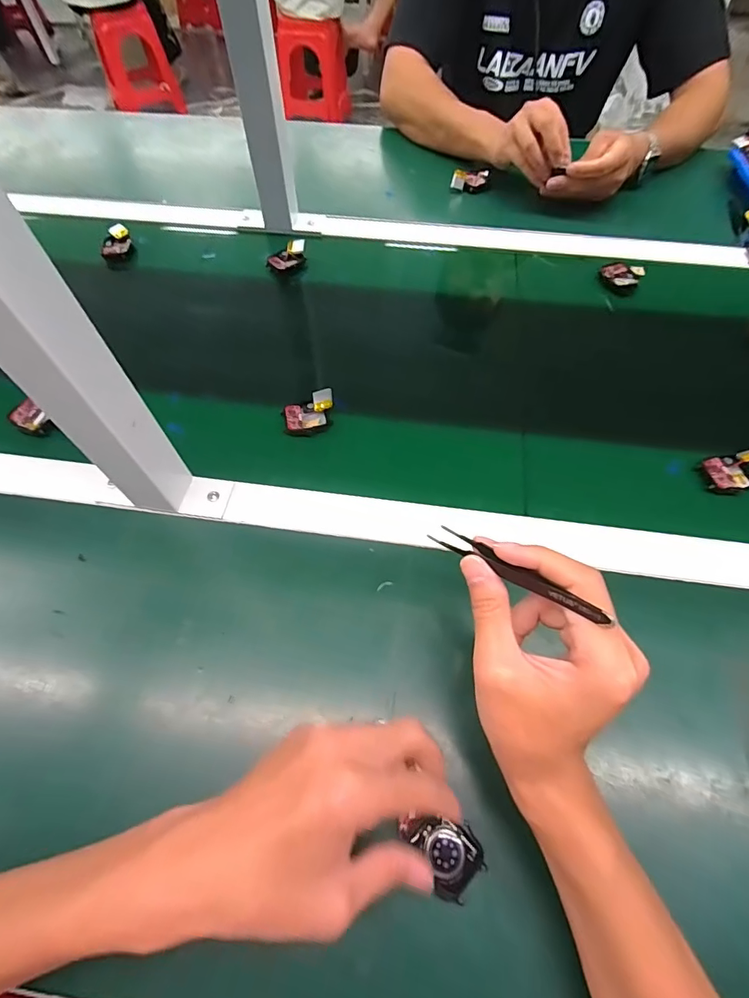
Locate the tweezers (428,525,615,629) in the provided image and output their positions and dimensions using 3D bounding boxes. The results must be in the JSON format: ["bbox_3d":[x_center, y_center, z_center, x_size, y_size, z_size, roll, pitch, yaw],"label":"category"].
[{"bbox_3d":[0.076,0.041,0.249,0.008,0.010,0.102,-44,44,-19],"label":"tweezers"}]

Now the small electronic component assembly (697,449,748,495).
[{"bbox_3d":[0.328,-0.027,0.402,0.044,0.026,0.037,-11,59,-4],"label":"small electronic component assembly"}]

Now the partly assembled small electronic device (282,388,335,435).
[{"bbox_3d":[-0.064,-0.085,0.447,0.052,0.020,0.036,-14,59,-6],"label":"partly assembled small electronic device"}]

